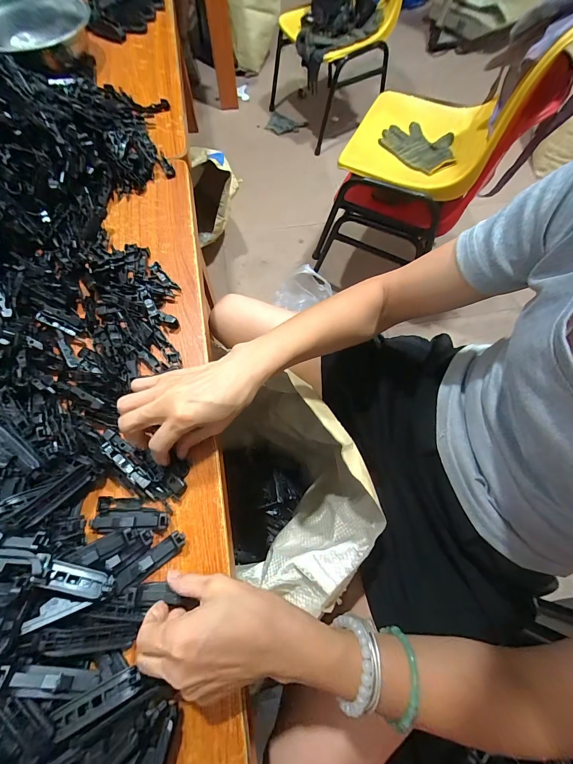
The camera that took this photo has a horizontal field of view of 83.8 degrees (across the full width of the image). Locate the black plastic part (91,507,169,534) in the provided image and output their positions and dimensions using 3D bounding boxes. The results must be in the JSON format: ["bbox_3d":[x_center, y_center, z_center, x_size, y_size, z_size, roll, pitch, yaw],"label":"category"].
[{"bbox_3d":[-0.148,0.129,0.299,0.072,0.014,0.019,-3,69,-2],"label":"black plastic part"}]

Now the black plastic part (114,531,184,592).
[{"bbox_3d":[-0.122,0.161,0.287,0.067,0.016,0.018,-33,73,-12],"label":"black plastic part"}]

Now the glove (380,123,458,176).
[{"bbox_3d":[0.355,-0.629,0.847,0.158,0.020,0.200,-42,75,-16],"label":"glove"}]

